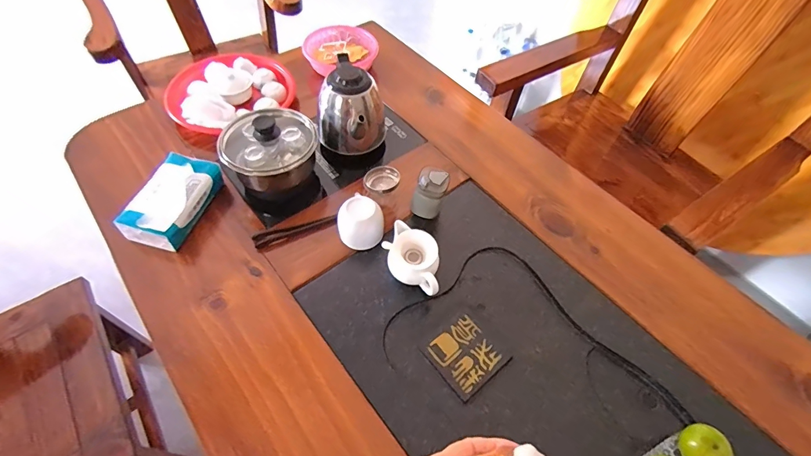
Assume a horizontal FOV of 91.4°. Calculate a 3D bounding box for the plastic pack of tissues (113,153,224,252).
[{"bbox_3d":[-0.391,-0.044,0.667,0.088,0.060,0.160,13,56,6],"label":"plastic pack of tissues"}]

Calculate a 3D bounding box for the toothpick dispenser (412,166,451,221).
[{"bbox_3d":[0.044,-0.060,0.687,0.054,0.088,0.051,1,55,-2],"label":"toothpick dispenser"}]

